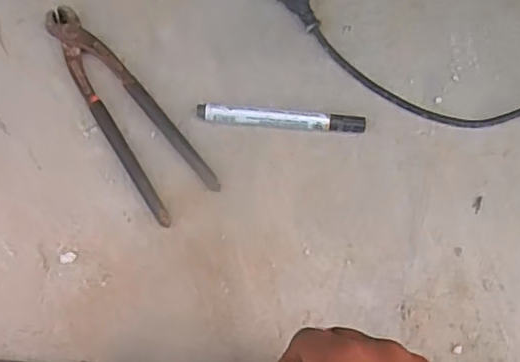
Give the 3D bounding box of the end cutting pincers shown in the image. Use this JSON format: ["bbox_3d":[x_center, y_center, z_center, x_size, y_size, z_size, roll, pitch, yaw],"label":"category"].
[{"bbox_3d":[-0.120,-0.066,0.537,0.059,0.016,0.218,-35,75,-8],"label":"end cutting pincers"}]

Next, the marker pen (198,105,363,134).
[{"bbox_3d":[0.018,-0.055,0.531,0.141,0.014,0.020,4,73,3],"label":"marker pen"}]

